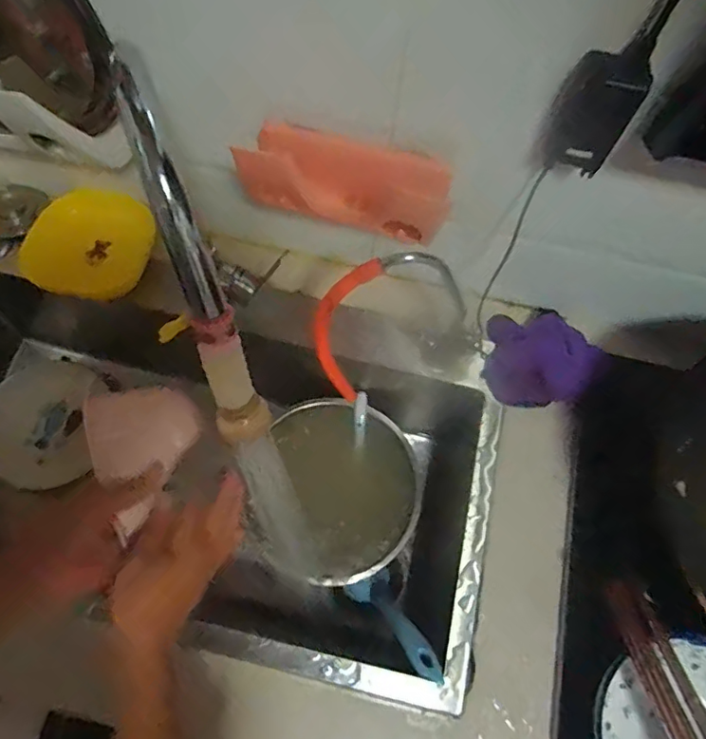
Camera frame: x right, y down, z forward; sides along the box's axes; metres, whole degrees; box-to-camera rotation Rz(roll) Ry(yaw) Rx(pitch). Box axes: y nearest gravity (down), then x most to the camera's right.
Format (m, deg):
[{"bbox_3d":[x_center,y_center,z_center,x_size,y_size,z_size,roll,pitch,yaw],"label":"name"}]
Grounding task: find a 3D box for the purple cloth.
[{"bbox_3d":[0.225,-0.011,0.640,0.122,0.054,0.100,-7,69,-5],"label":"purple cloth"}]

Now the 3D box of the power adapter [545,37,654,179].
[{"bbox_3d":[0.182,-0.198,0.404,0.054,0.096,0.030,25,69,7],"label":"power adapter"}]

